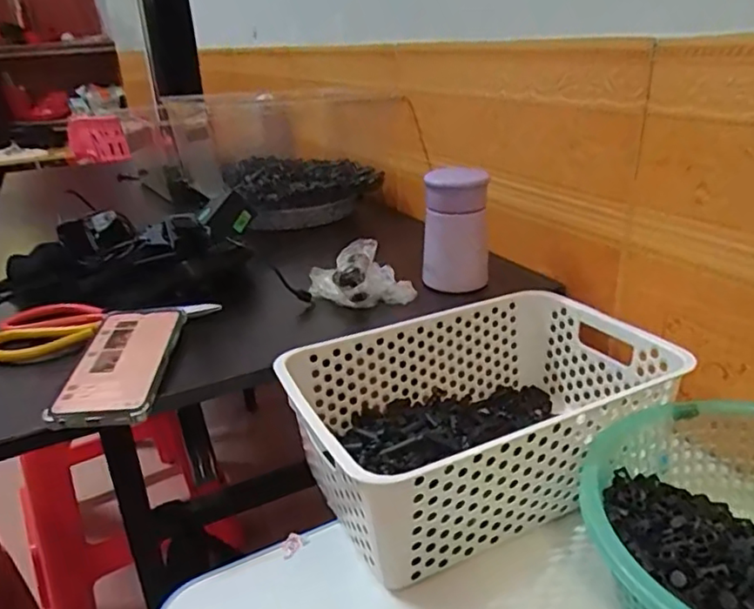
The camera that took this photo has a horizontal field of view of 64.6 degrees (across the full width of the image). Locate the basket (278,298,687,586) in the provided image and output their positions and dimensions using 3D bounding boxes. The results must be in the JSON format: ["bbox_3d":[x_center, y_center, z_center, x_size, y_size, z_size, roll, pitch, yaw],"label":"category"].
[{"bbox_3d":[0.086,0.098,0.515,0.298,0.114,0.195,-14,27,-23],"label":"basket"}]

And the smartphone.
[{"bbox_3d":[-0.219,0.043,0.513,0.079,0.016,0.155,-6,25,-6],"label":"smartphone"}]

